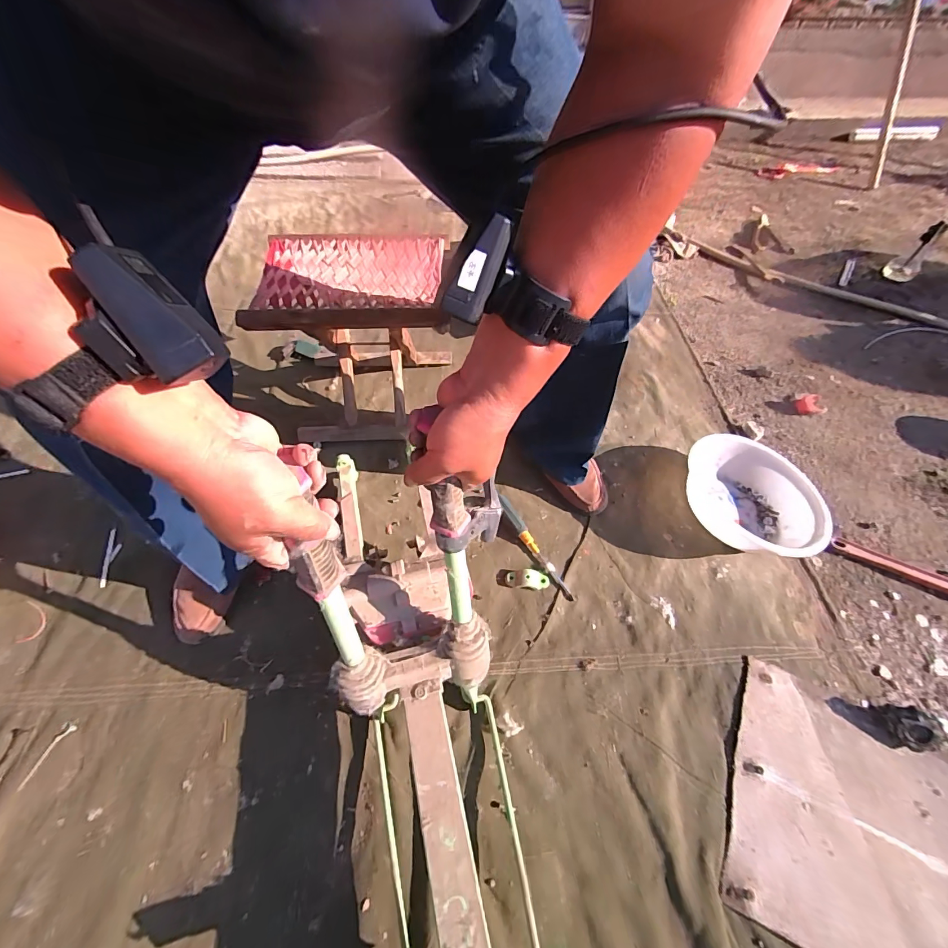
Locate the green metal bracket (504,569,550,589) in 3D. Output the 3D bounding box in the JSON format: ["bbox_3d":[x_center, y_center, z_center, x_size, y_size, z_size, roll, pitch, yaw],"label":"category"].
[{"bbox_3d":[0.091,0.177,0.698,0.073,0.012,0.030,1,55,1],"label":"green metal bracket"}]

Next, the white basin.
[{"bbox_3d":[0.515,0.034,0.759,0.205,0.083,0.275,-11,54,-9],"label":"white basin"}]

